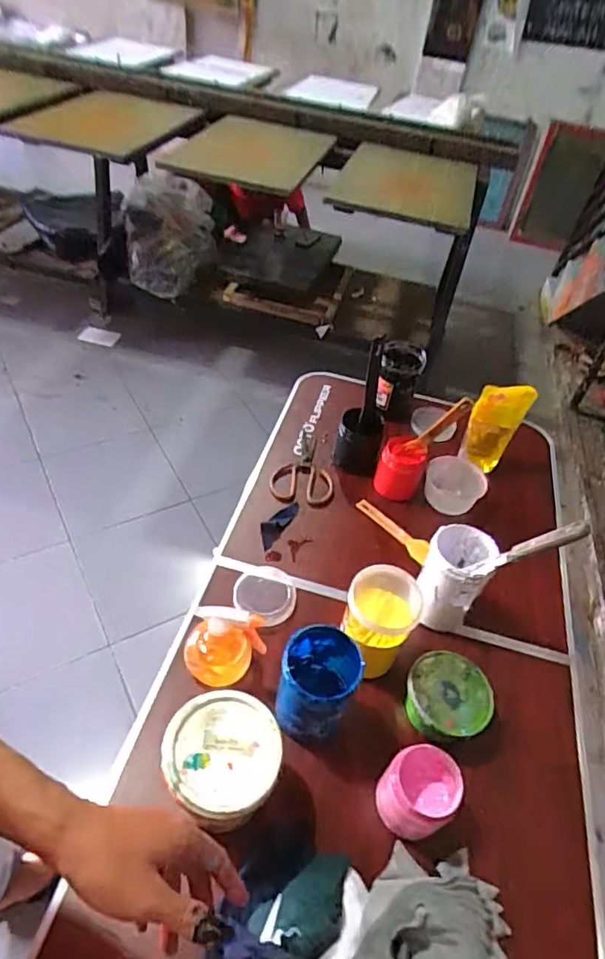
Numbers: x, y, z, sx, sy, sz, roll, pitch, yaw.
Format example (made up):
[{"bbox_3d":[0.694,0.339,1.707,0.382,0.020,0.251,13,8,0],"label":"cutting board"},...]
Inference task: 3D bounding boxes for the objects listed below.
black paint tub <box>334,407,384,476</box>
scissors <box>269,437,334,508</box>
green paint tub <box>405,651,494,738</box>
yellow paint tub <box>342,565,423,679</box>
[{"bbox_3d":[0.108,-0.080,1.090,0.092,0.106,0.084,5,45,-5],"label":"black paint tub"},{"bbox_3d":[-0.001,-0.017,1.084,0.121,0.016,0.180,5,45,-5],"label":"scissors"},{"bbox_3d":[0.201,0.307,0.765,0.106,0.070,0.111,5,45,-5],"label":"green paint tub"},{"bbox_3d":[0.108,0.201,0.787,0.088,0.138,0.102,23,47,13],"label":"yellow paint tub"}]

